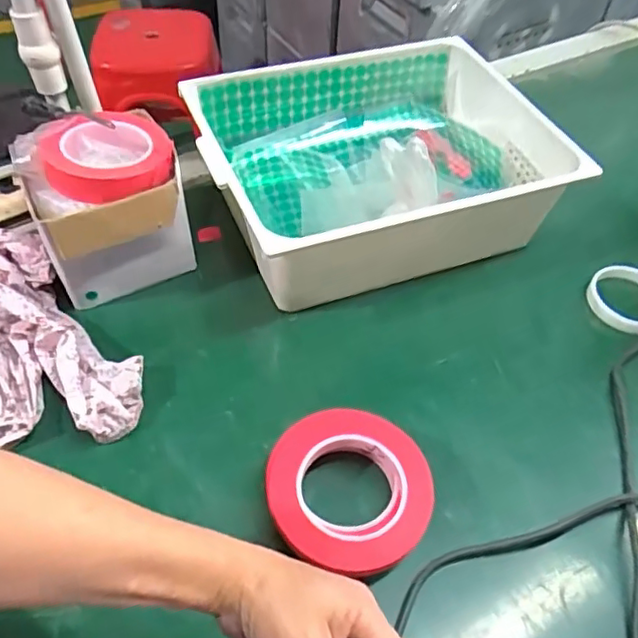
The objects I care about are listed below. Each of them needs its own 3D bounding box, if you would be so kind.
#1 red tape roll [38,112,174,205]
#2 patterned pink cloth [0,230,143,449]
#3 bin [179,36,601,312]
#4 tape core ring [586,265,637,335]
[{"bbox_3d":[-0.194,-0.149,0.563,0.115,0.035,0.107,-25,58,-21],"label":"red tape roll"},{"bbox_3d":[-0.278,0.007,0.555,0.129,0.054,0.291,-32,59,-26],"label":"patterned pink cloth"},{"bbox_3d":[0.081,-0.177,0.672,0.391,0.140,0.283,-15,53,-15],"label":"bin"},{"bbox_3d":[0.332,-0.022,0.645,0.084,0.020,0.077,2,51,-2],"label":"tape core ring"}]

